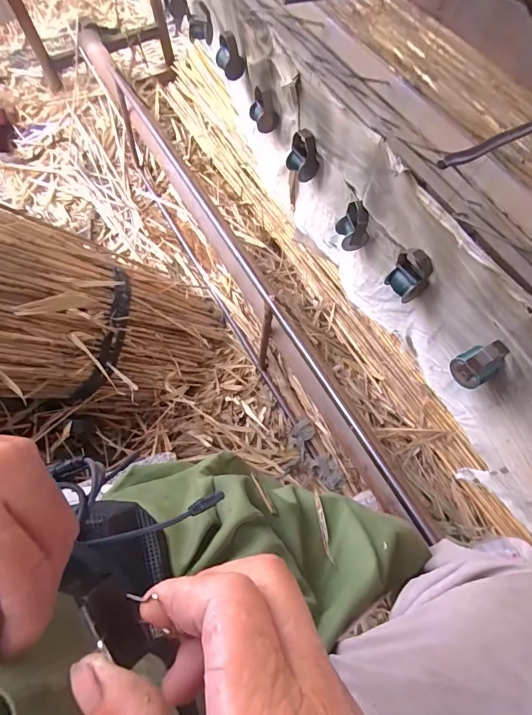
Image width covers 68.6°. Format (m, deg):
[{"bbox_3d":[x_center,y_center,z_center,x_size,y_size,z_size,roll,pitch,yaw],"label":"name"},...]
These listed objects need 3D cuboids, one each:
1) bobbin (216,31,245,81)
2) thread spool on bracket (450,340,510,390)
[{"bbox_3d":[-0.075,-0.634,0.825,0.060,0.075,0.040,-5,65,-1],"label":"bobbin"},{"bbox_3d":[0.294,0.005,0.529,0.056,0.071,0.045,-29,67,-11],"label":"thread spool on bracket"}]

